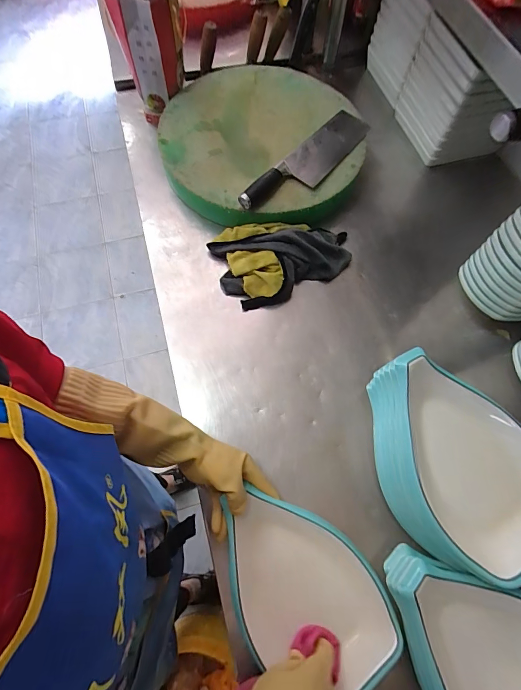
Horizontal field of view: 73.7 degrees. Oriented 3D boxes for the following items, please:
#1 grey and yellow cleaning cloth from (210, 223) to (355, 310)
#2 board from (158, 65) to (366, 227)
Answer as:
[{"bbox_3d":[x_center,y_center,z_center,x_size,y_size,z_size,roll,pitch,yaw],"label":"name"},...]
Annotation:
[{"bbox_3d":[0.043,-0.164,0.636,0.247,0.049,0.166,-17,70,-9],"label":"grey and yellow cleaning cloth"},{"bbox_3d":[0.006,-0.416,0.712,0.392,0.078,0.402,1,68,-2],"label":"board"}]

